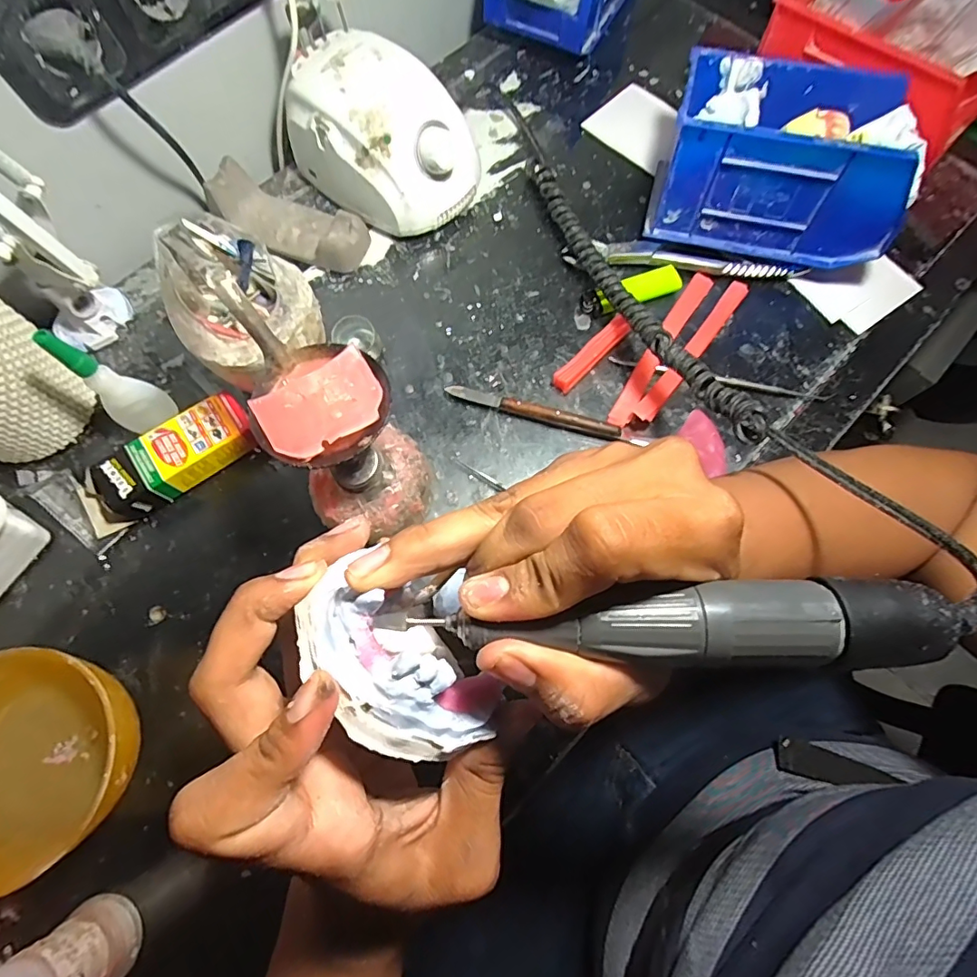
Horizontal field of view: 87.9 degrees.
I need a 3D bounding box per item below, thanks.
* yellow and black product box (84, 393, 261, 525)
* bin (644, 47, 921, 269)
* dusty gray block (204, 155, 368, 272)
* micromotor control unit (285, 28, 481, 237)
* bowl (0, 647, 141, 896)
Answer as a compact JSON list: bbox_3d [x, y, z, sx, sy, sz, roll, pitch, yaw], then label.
[{"bbox_3d":[-0.220,-0.020,0.356,0.112,0.028,0.045,-31,75,-9],"label":"yellow and black product box"},{"bbox_3d":[0.223,-0.245,0.387,0.175,0.102,0.113,12,73,4],"label":"bin"},{"bbox_3d":[-0.161,-0.220,0.413,0.119,0.040,0.054,26,75,8],"label":"dusty gray block"},{"bbox_3d":[-0.079,-0.284,0.409,0.141,0.081,0.113,40,77,11],"label":"micromotor control unit"},{"bbox_3d":[-0.239,0.145,0.281,0.113,0.066,0.105,0,73,0],"label":"bowl"}]

